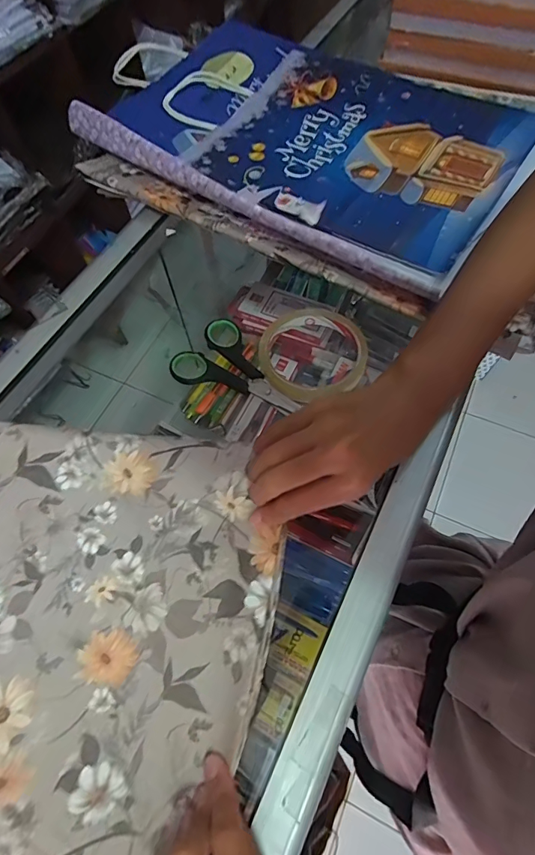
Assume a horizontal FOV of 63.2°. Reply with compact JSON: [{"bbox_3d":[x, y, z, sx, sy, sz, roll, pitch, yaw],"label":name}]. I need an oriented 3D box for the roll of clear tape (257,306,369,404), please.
[{"bbox_3d":[0.037,-0.066,0.372,0.090,0.022,0.087,-1,64,2],"label":"roll of clear tape"}]

